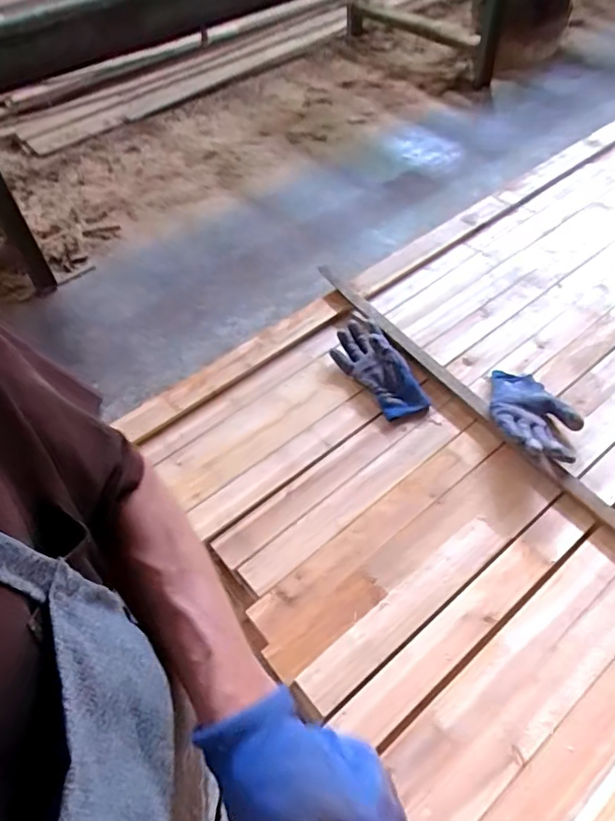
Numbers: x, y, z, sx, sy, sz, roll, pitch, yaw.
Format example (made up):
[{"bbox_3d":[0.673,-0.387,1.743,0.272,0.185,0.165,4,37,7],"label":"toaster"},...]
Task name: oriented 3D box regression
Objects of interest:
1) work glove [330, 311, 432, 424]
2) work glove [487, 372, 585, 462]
[{"bbox_3d":[0.116,-0.082,0.970,0.104,0.051,0.227,-21,55,-13],"label":"work glove"},{"bbox_3d":[0.365,0.003,0.883,0.140,0.063,0.192,10,54,10],"label":"work glove"}]

